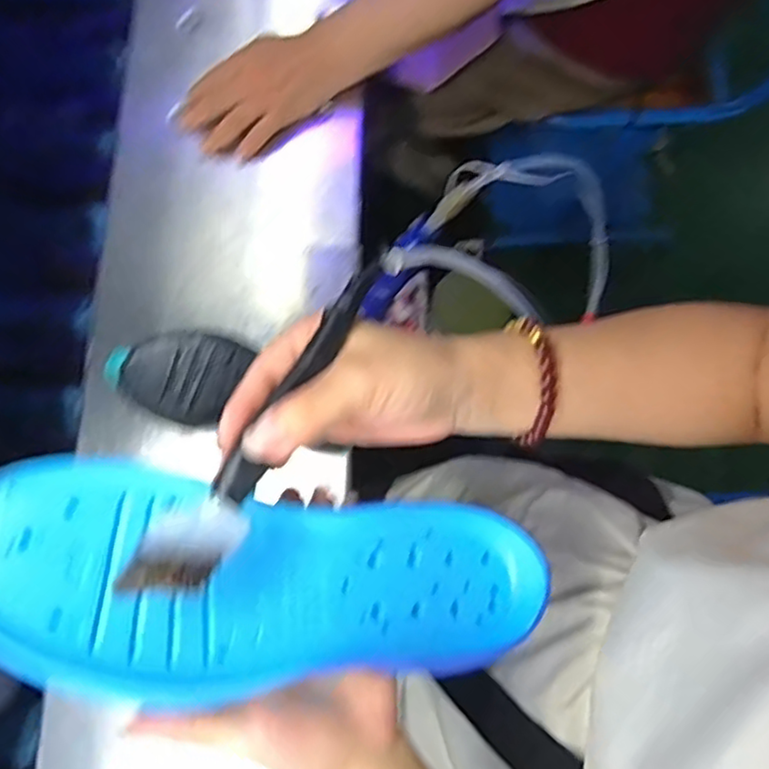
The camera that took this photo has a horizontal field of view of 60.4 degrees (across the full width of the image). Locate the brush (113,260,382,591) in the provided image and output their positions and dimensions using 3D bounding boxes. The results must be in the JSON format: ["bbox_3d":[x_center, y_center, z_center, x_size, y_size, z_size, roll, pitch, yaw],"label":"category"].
[{"bbox_3d":[-0.045,0.019,0.285,0.031,0.008,0.167,41,75,-17],"label":"brush"}]

